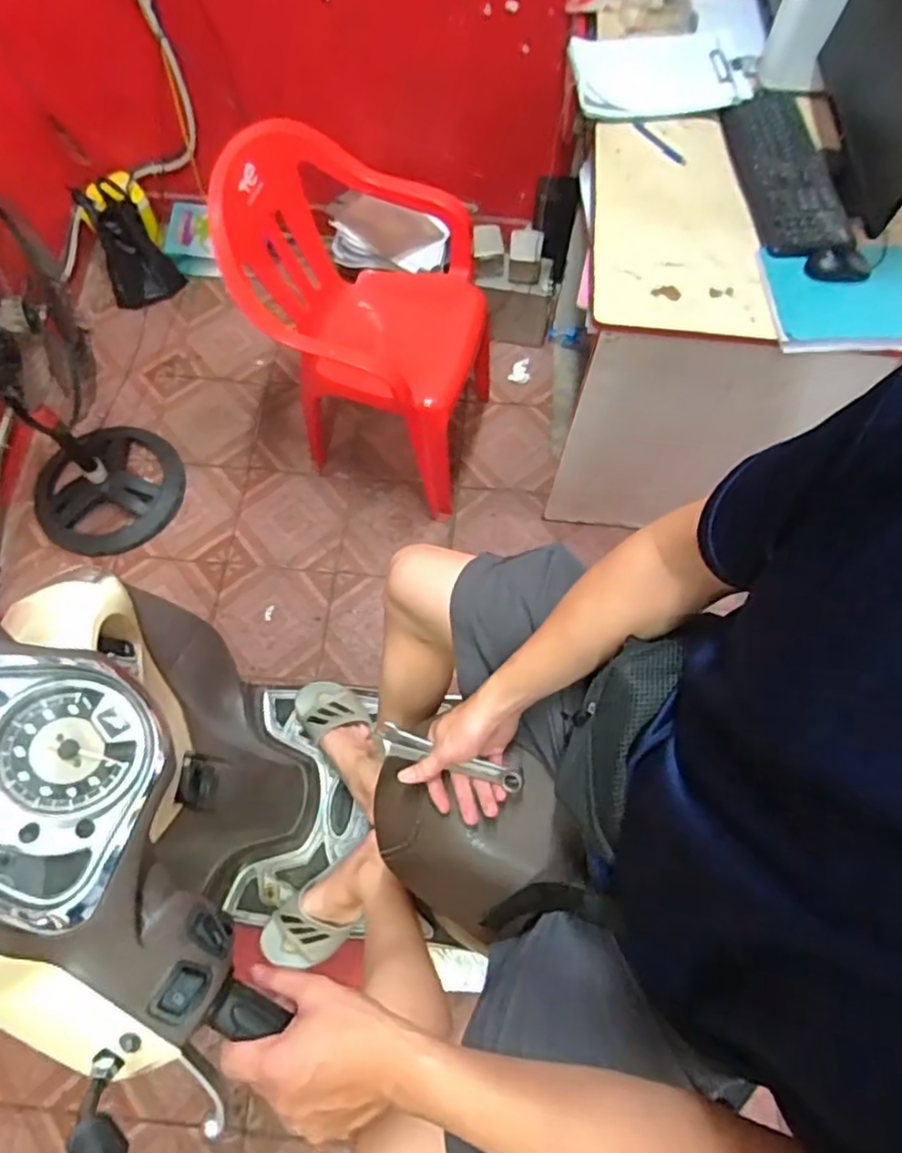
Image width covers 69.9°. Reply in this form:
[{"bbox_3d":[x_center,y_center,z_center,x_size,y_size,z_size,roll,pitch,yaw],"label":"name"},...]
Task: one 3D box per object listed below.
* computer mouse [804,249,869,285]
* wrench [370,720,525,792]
[{"bbox_3d":[0.663,-0.529,1.101,0.107,0.029,0.049,7,68,2],"label":"computer mouse"},{"bbox_3d":[-0.006,0.192,0.673,0.165,0.011,0.035,18,93,11],"label":"wrench"}]

